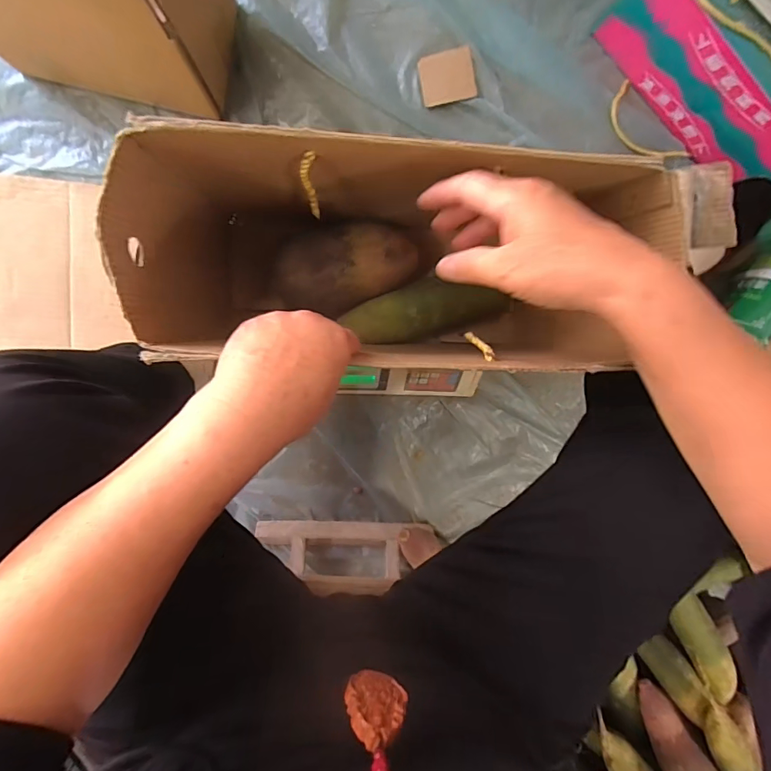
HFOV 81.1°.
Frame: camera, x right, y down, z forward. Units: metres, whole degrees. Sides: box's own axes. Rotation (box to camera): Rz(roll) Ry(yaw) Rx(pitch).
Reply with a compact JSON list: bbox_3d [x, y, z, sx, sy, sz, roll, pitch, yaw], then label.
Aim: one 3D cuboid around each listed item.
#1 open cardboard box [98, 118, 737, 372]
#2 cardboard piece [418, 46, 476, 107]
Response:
[{"bbox_3d":[0.022,-0.100,0.424,0.419,0.259,0.145,2,97,-6],"label":"open cardboard box"},{"bbox_3d":[0.085,-0.419,0.613,0.073,0.009,0.065,-12,94,1],"label":"cardboard piece"}]

